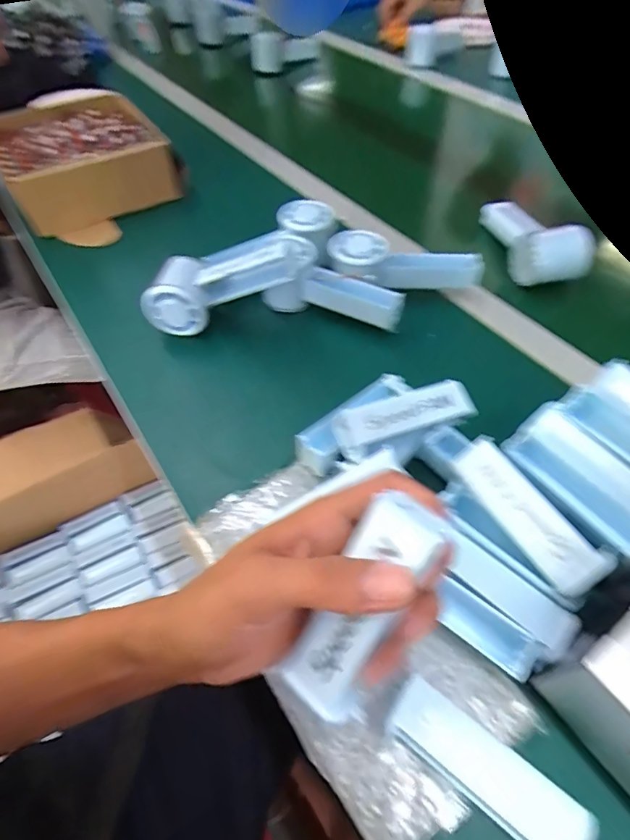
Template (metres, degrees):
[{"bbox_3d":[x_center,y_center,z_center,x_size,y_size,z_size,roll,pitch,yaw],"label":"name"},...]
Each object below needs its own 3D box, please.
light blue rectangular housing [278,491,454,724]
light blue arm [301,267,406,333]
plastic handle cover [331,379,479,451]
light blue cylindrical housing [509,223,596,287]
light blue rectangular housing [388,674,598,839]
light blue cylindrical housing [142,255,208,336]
[{"bbox_3d":[0.022,0.083,0.199,0.034,0.024,0.102,28,94,20],"label":"light blue rectangular housing"},{"bbox_3d":[0.038,-0.123,0.447,0.100,0.036,0.026,21,57,15],"label":"light blue arm"},{"bbox_3d":[0.069,-0.005,0.337,0.109,0.022,0.034,-16,55,-11],"label":"plastic handle cover"},{"bbox_3d":[0.258,-0.176,0.483,0.080,0.048,0.047,-13,54,-9],"label":"light blue cylindrical housing"},{"bbox_3d":[0.089,0.186,0.237,0.102,0.030,0.033,32,60,22],"label":"light blue rectangular housing"},{"bbox_3d":[-0.139,-0.123,0.443,0.060,0.057,0.056,-9,54,-6],"label":"light blue cylindrical housing"}]

